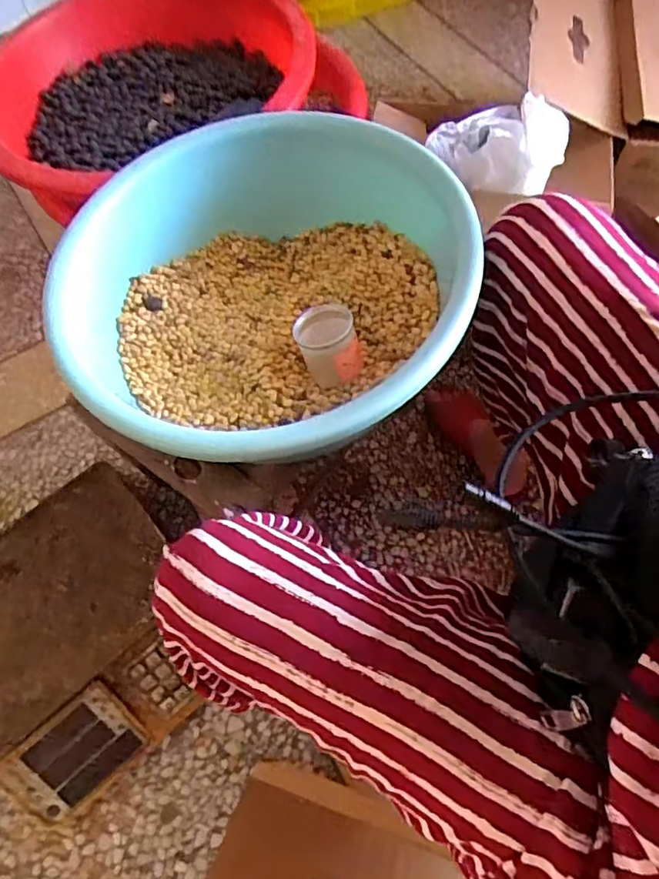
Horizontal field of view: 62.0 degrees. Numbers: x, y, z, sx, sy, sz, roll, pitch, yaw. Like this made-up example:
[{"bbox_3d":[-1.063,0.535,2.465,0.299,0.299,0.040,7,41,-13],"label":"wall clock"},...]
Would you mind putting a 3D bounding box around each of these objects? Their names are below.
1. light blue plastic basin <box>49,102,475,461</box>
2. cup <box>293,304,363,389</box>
[{"bbox_3d":[-0.061,-0.152,0.559,0.371,0.157,0.412,-3,66,2],"label":"light blue plastic basin"},{"bbox_3d":[0.001,-0.088,0.524,0.056,0.070,0.056,-10,49,12],"label":"cup"}]

